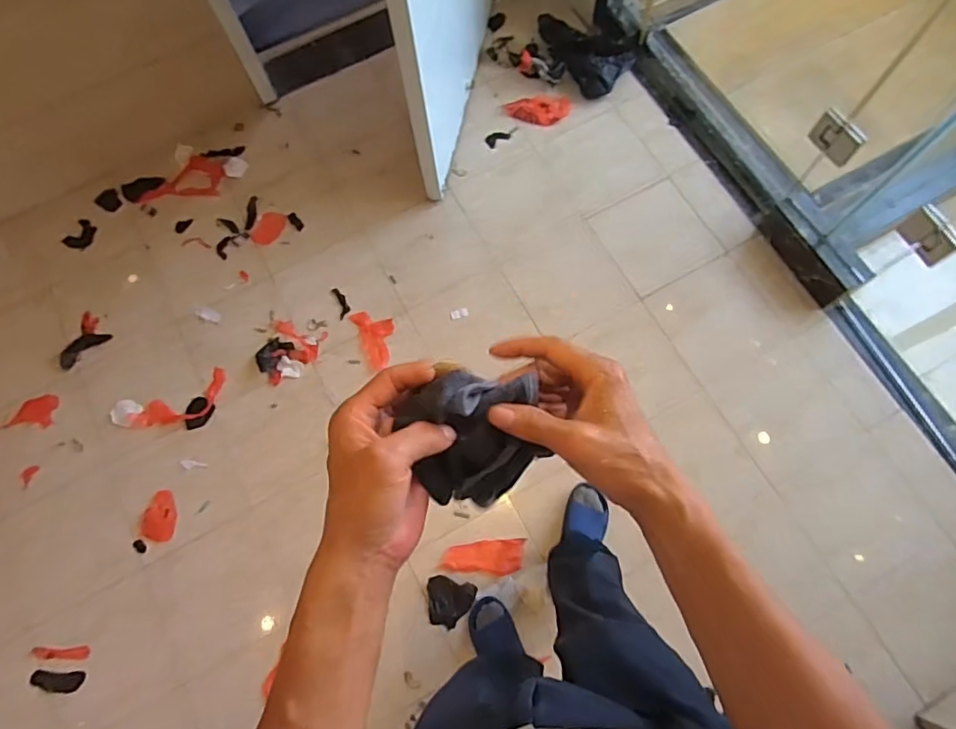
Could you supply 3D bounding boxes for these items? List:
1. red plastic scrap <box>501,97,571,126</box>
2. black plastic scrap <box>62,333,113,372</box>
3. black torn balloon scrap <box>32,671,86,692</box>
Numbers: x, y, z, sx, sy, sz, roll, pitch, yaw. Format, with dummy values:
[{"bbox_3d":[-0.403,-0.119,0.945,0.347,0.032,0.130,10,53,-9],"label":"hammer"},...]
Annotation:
[{"bbox_3d":[0.191,-0.806,1.792,0.208,0.047,0.089,-4,72,-1],"label":"red plastic scrap"},{"bbox_3d":[-1.131,-0.052,1.617,0.073,0.021,0.145,42,77,13],"label":"black plastic scrap"},{"bbox_3d":[-1.008,0.759,1.351,0.124,0.014,0.045,1,72,1],"label":"black torn balloon scrap"}]

